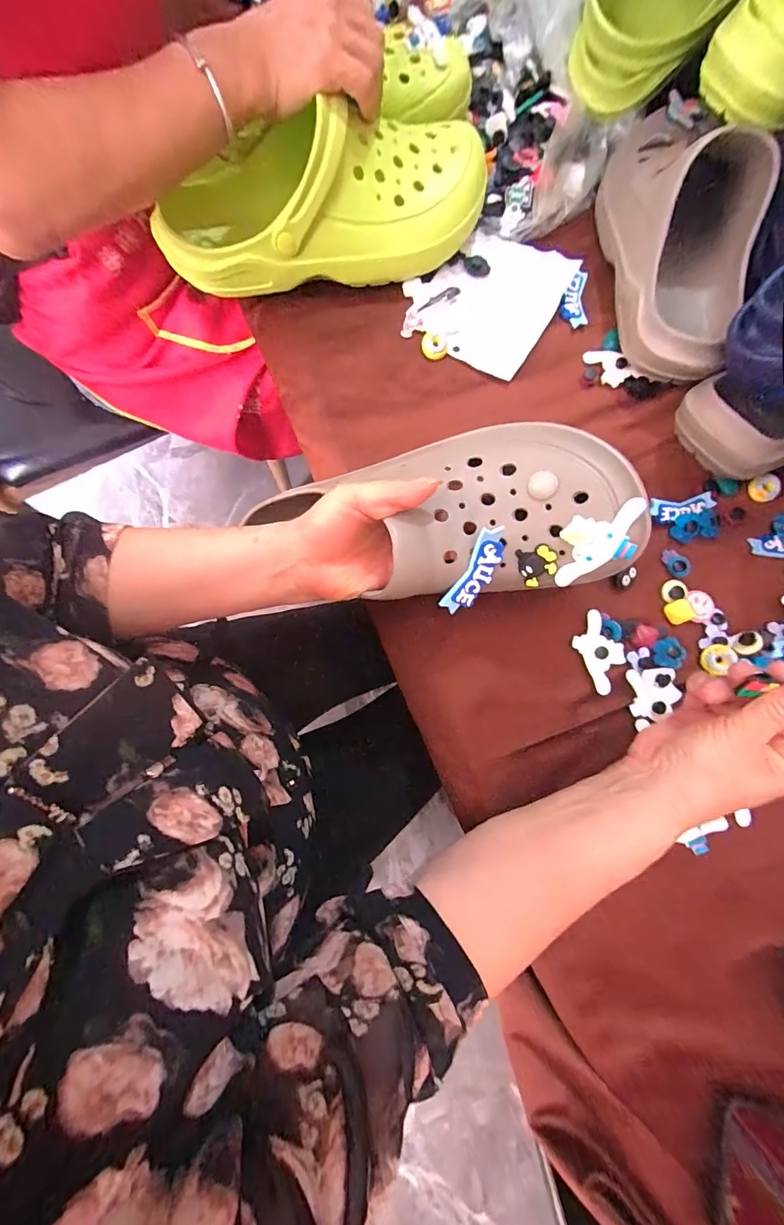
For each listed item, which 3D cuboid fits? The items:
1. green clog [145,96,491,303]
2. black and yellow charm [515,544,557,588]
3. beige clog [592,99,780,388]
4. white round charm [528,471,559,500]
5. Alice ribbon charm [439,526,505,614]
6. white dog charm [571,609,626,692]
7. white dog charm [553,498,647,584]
[{"bbox_3d":[-0.057,-0.353,0.370,0.280,0.090,0.101,-11,79,-6],"label":"green clog"},{"bbox_3d":[0.094,-0.032,0.276,0.024,0.011,0.024,-23,104,19],"label":"black and yellow charm"},{"bbox_3d":[0.255,-0.330,0.370,0.108,0.092,0.268,-3,78,-4],"label":"beige clog"},{"bbox_3d":[0.095,-0.080,0.269,0.018,0.007,0.018,-1,84,13],"label":"white round charm"},{"bbox_3d":[0.053,-0.025,0.271,0.022,0.004,0.061,19,117,-16],"label":"Alice ribbon charm"},{"bbox_3d":[0.165,0.030,0.341,0.034,0.008,0.059,-24,80,-8],"label":"white dog charm"},{"bbox_3d":[0.124,-0.044,0.259,0.060,0.005,0.035,-27,90,27],"label":"white dog charm"}]

